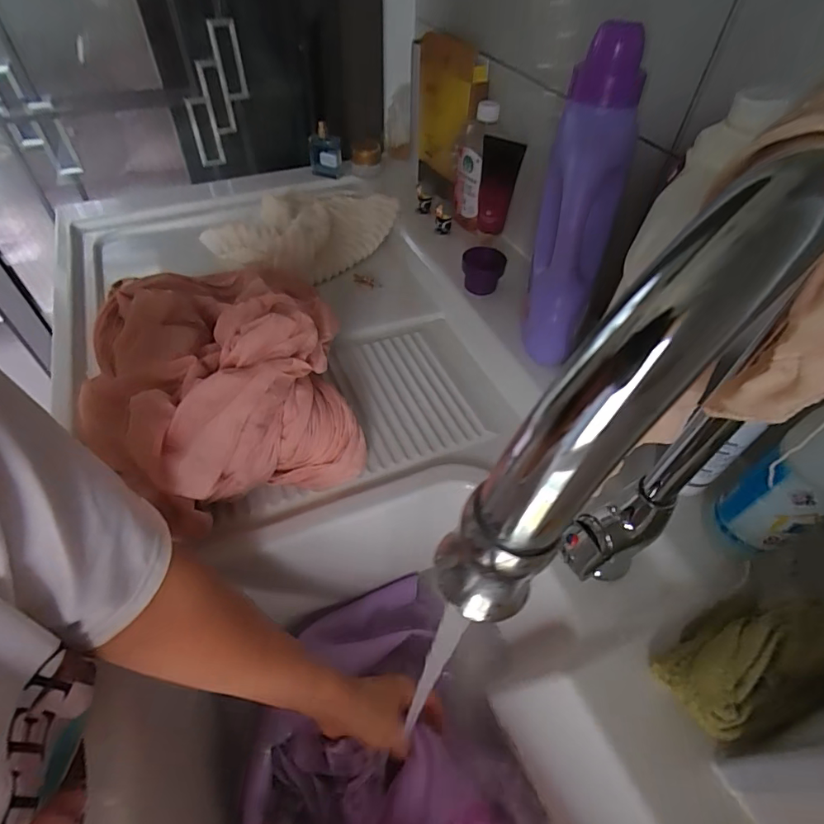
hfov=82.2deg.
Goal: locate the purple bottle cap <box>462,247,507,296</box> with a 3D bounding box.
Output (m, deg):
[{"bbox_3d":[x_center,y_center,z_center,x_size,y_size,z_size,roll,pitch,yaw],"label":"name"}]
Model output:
[{"bbox_3d":[0.096,-0.192,0.645,0.058,0.042,0.059,7,50,3],"label":"purple bottle cap"}]

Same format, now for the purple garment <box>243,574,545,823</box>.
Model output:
[{"bbox_3d":[-0.039,0.322,0.456,0.233,0.103,0.279,-16,51,-17],"label":"purple garment"}]

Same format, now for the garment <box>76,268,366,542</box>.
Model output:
[{"bbox_3d":[-0.179,-0.034,0.471,0.208,0.163,0.266,-21,54,-19],"label":"garment"}]

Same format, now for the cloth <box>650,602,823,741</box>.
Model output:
[{"bbox_3d":[0.260,0.172,0.334,0.167,0.048,0.072,-19,50,2],"label":"cloth"}]

